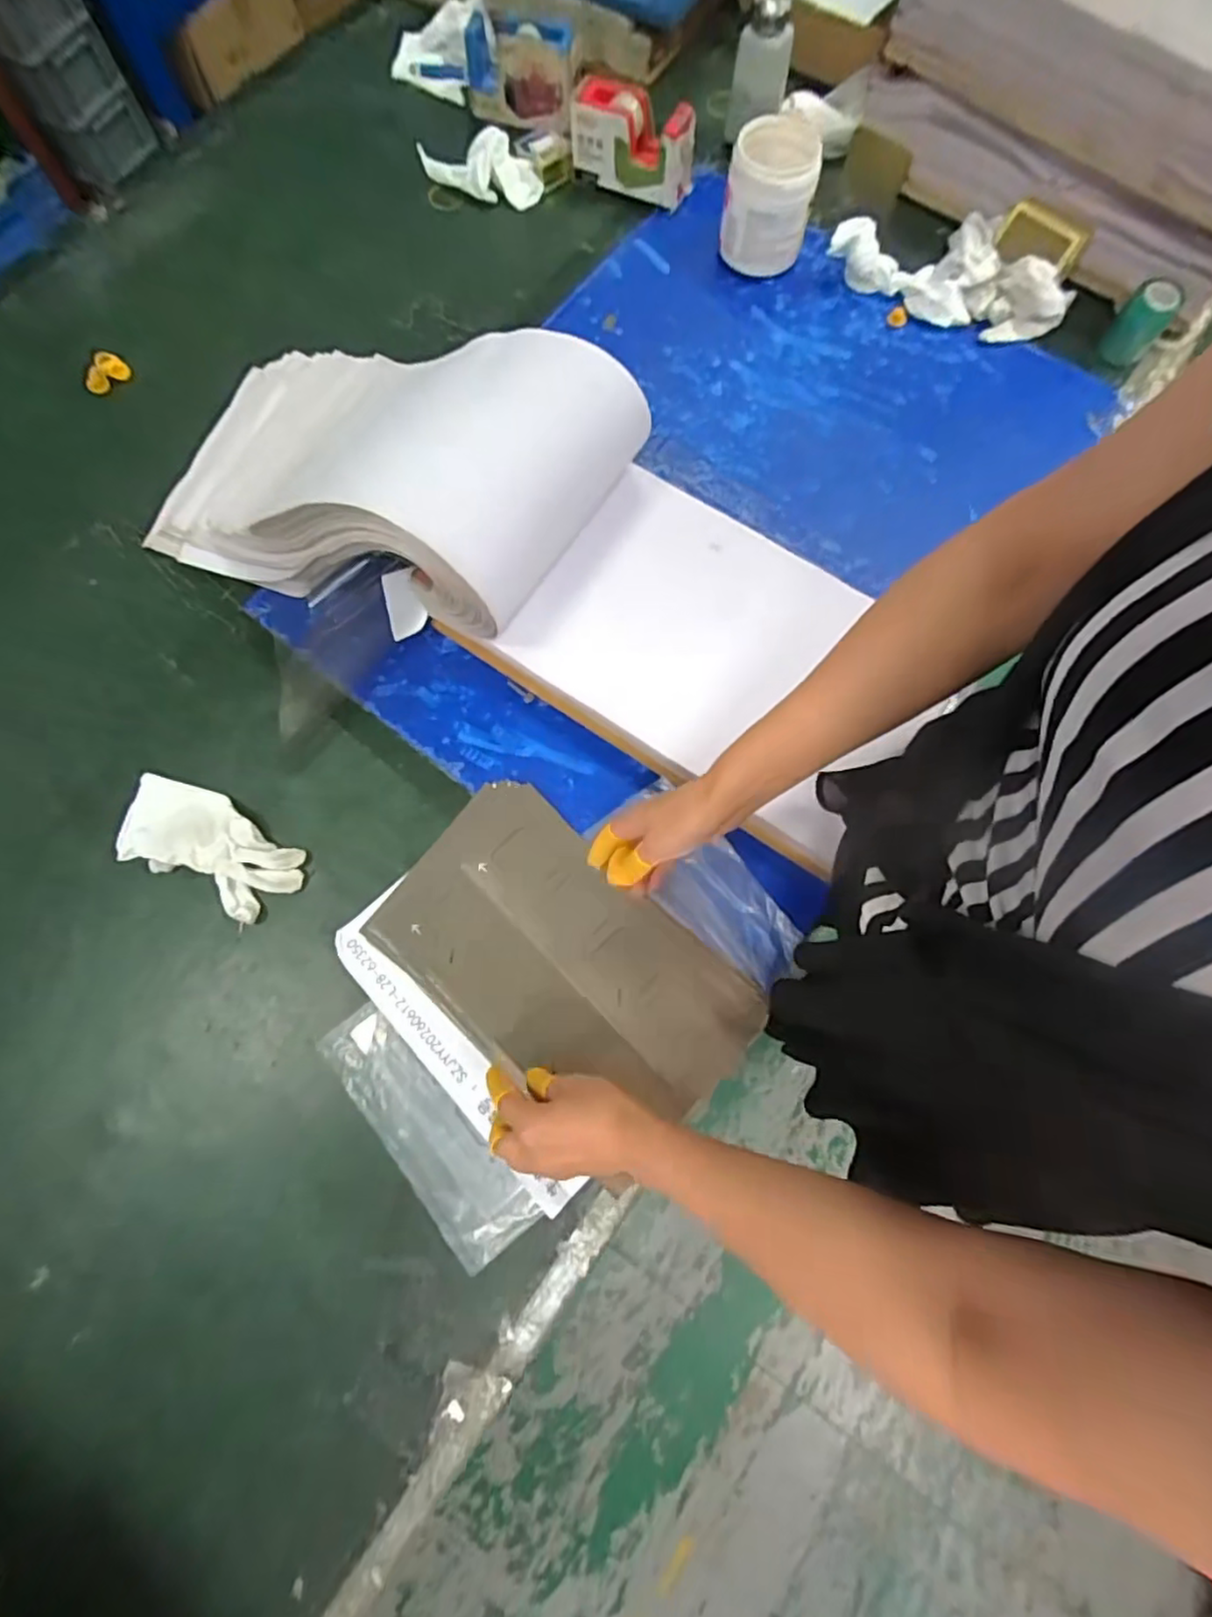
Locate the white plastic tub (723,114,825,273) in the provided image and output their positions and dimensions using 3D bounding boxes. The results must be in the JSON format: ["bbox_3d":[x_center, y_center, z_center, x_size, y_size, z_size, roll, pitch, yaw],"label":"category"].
[{"bbox_3d":[0.181,-0.679,0.730,0.094,0.105,0.090,9,75,1],"label":"white plastic tub"}]

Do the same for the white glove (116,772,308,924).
[{"bbox_3d":[-0.359,0.032,0.588,0.177,0.016,0.085,24,76,5],"label":"white glove"}]

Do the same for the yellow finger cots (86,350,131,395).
[{"bbox_3d":[-0.548,-0.477,0.714,0.048,0.027,0.016,-43,80,-11],"label":"yellow finger cots"}]

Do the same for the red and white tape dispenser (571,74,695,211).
[{"bbox_3d":[0.032,-0.785,0.774,0.145,0.085,0.051,15,76,2],"label":"red and white tape dispenser"}]

